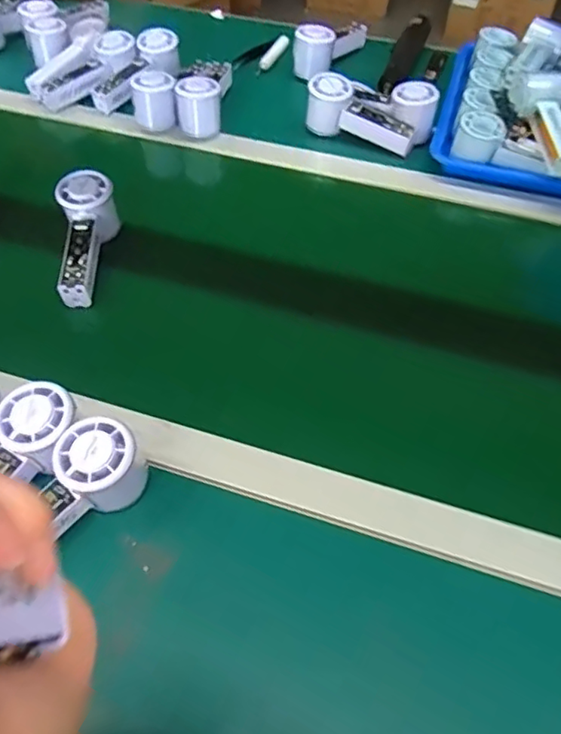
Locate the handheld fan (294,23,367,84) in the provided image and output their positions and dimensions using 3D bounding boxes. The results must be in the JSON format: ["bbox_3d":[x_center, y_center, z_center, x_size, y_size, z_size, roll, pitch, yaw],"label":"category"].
[{"bbox_3d":[0.082,-0.501,0.888,0.056,0.062,0.152,32,59,21],"label":"handheld fan"}]

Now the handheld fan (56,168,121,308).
[{"bbox_3d":[-0.204,-0.130,0.605,0.063,0.057,0.155,1,69,0],"label":"handheld fan"}]

